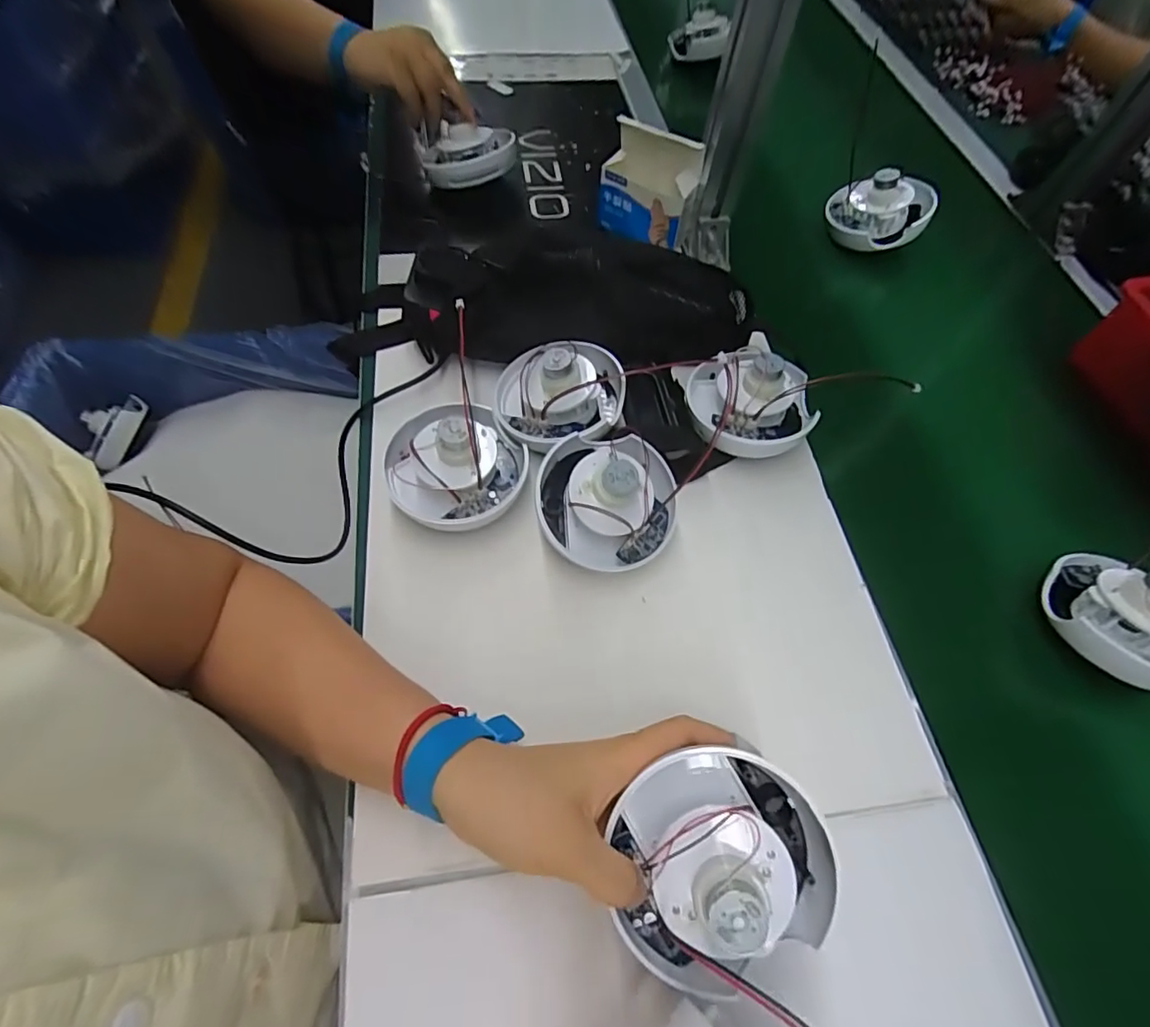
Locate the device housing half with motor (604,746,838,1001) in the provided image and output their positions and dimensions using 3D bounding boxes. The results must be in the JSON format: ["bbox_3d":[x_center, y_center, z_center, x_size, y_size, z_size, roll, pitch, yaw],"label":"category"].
[{"bbox_3d":[0.072,0.167,0.264,0.101,0.060,0.096,-4,61,-6],"label":"device housing half with motor"}]

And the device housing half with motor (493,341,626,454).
[{"bbox_3d":[-0.013,-0.102,0.473,0.108,0.077,0.109,-1,60,-5],"label":"device housing half with motor"}]

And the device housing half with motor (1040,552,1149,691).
[{"bbox_3d":[0.388,0.073,0.393,0.076,0.060,0.103,-12,62,-10],"label":"device housing half with motor"}]

